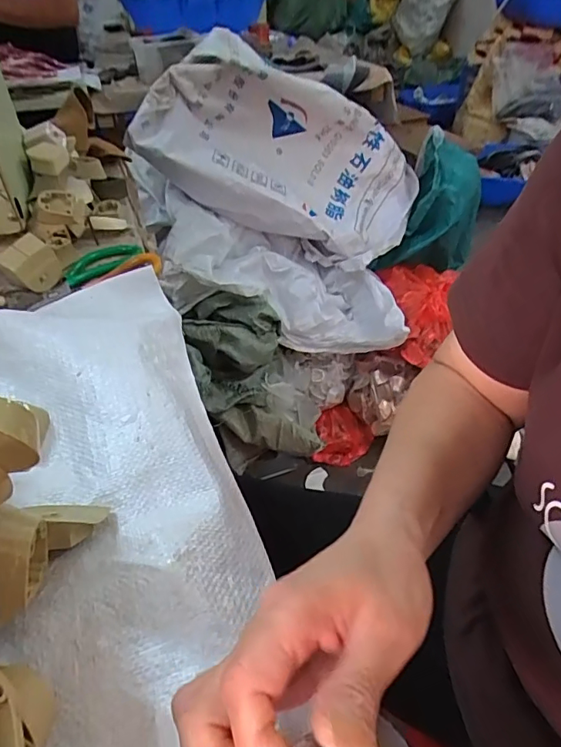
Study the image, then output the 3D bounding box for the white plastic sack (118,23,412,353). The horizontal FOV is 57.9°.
[{"bbox_3d":[0.025,-0.390,1.165,0.728,0.268,0.614,26,70,-24],"label":"white plastic sack"}]

